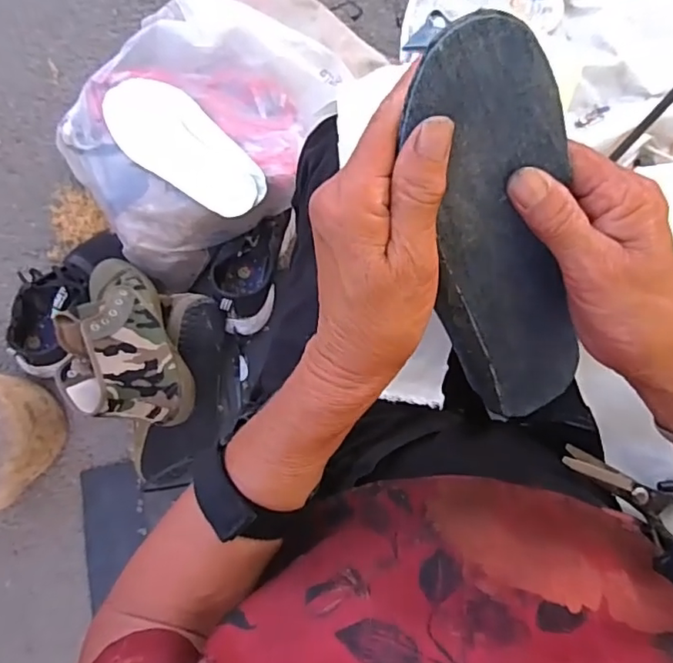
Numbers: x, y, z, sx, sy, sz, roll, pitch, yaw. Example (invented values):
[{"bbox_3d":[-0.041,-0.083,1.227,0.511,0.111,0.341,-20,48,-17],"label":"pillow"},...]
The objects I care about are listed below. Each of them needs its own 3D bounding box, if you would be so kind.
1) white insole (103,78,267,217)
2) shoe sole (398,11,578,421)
[{"bbox_3d":[-0.207,-0.246,0.747,0.109,0.015,0.245,-44,86,-3],"label":"white insole"},{"bbox_3d":[0.091,-0.030,0.300,0.074,0.259,0.010,-27,43,-2],"label":"shoe sole"}]

